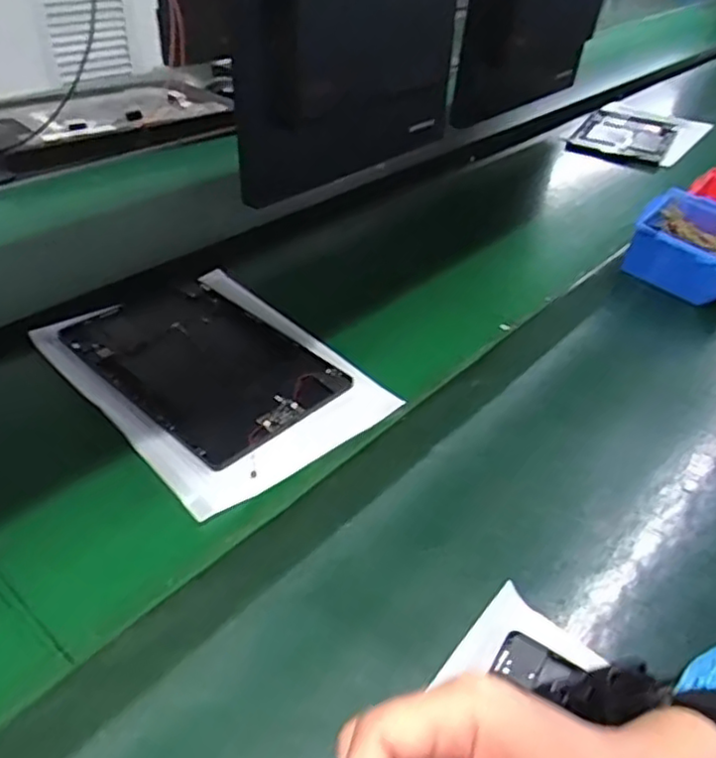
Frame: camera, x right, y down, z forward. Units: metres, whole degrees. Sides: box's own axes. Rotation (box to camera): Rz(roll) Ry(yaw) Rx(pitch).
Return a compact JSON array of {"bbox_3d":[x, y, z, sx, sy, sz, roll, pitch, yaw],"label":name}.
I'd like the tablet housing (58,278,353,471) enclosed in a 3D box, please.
[{"bbox_3d":[-0.142,-0.020,0.596,0.240,0.010,0.149,31,47,31],"label":"tablet housing"}]

